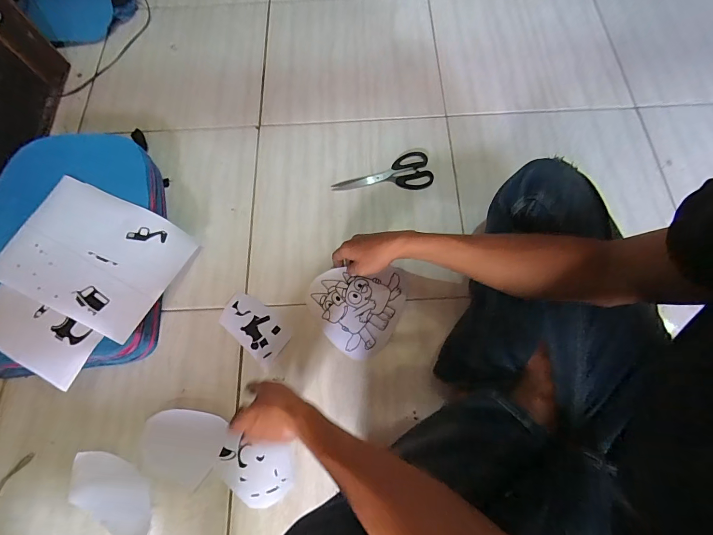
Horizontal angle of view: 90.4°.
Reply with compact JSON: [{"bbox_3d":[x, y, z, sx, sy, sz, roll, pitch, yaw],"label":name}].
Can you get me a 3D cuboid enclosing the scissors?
[{"bbox_3d":[0.050,-0.190,0.703,0.192,0.011,0.082,-2,70,1],"label":"scissors"}]

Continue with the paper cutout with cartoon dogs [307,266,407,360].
[{"bbox_3d":[-0.005,0.064,0.603,0.155,0.023,0.154,19,72,9],"label":"paper cutout with cartoon dogs"}]

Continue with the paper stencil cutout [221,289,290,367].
[{"bbox_3d":[-0.177,0.099,0.611,0.133,0.004,0.070,37,76,14],"label":"paper stencil cutout"}]

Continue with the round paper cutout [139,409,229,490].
[{"bbox_3d":[-0.271,0.273,0.547,0.124,0.013,0.100,12,71,7],"label":"round paper cutout"}]

